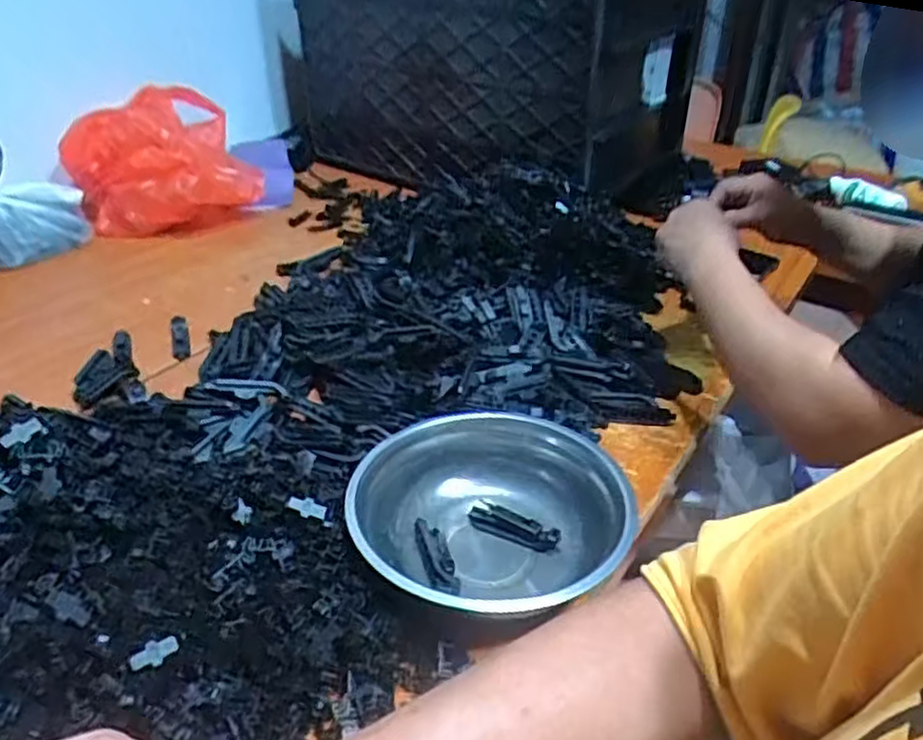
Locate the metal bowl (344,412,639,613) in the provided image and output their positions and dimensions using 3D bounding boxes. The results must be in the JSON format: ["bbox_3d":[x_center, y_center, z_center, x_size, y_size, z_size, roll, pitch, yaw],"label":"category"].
[{"bbox_3d":[0.023,0.113,0.534,0.195,0.067,0.194,-1,32,1],"label":"metal bowl"}]

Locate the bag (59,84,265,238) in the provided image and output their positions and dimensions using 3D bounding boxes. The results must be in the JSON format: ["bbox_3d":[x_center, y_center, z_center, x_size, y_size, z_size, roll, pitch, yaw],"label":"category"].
[{"bbox_3d":[-0.456,-0.319,1.107,0.250,0.156,0.279,-13,35,-22],"label":"bag"}]

